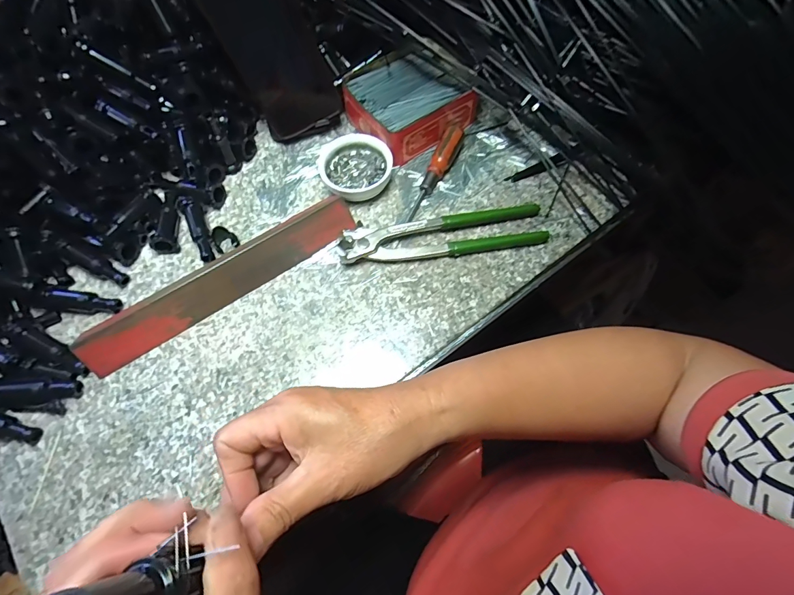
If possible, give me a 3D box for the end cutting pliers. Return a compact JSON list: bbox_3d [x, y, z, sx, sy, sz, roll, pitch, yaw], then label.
[{"bbox_3d":[0.045,-0.062,0.386,0.194,0.015,0.048,-9,67,-4],"label":"end cutting pliers"}]

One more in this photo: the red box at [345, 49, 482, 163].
[{"bbox_3d":[0.009,-0.207,0.434,0.111,0.041,0.108,-39,73,-15],"label":"red box"}]

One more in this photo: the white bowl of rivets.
[{"bbox_3d":[-0.042,-0.132,0.410,0.071,0.025,0.071,0,67,0],"label":"white bowl of rivets"}]

